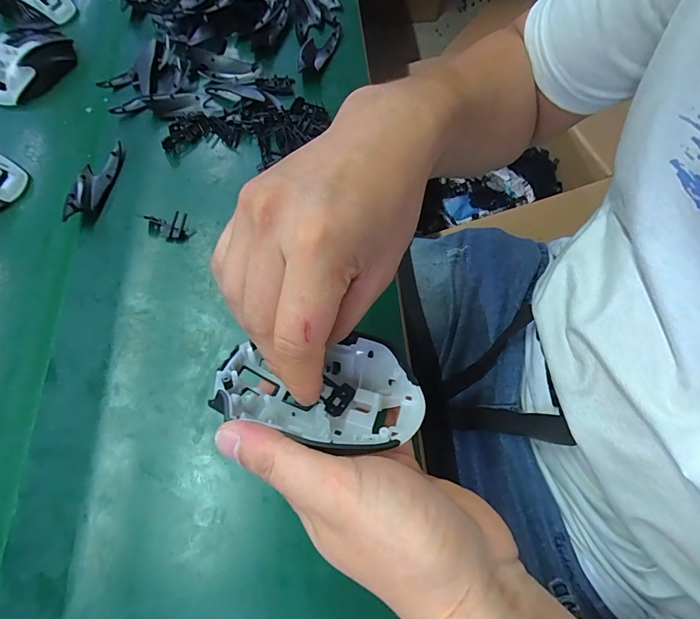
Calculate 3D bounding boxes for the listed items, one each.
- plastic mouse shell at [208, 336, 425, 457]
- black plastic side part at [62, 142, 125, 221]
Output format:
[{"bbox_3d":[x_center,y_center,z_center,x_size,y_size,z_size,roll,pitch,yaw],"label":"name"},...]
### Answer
[{"bbox_3d":[-0.019,0.044,0.226,0.115,0.038,0.063,0,66,6],"label":"plastic mouse shell"},{"bbox_3d":[-0.253,-0.126,0.390,0.036,0.024,0.093,-3,66,2],"label":"black plastic side part"}]

